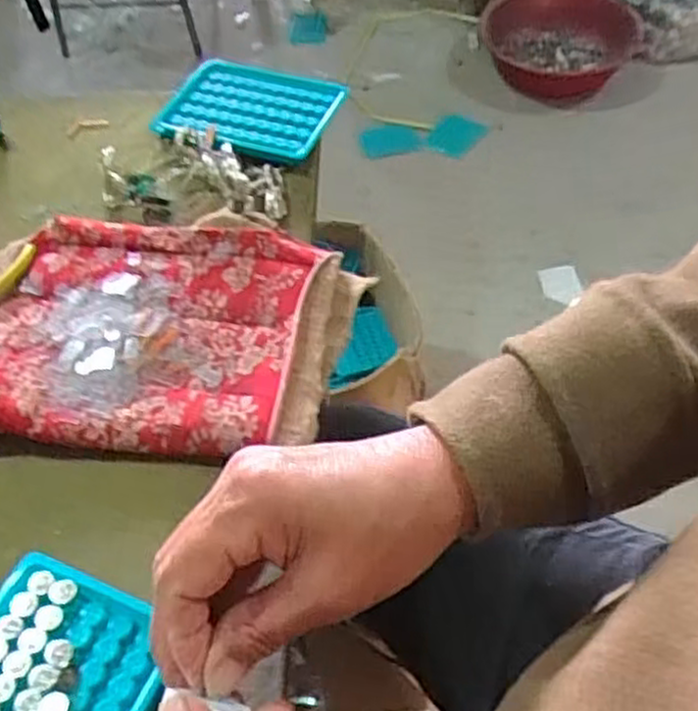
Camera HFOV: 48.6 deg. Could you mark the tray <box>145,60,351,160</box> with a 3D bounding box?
[{"bbox_3d":[-0.079,-0.197,0.605,0.143,0.014,0.099,19,55,15],"label":"tray"}]

